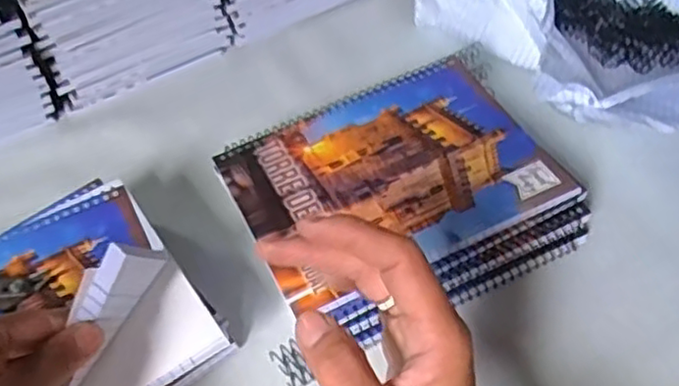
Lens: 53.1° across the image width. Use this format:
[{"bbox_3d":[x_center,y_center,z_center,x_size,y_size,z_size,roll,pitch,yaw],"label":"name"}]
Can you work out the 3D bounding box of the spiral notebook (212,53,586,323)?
[{"bbox_3d":[0.033,-0.016,0.448,0.198,0.007,0.151,-23,53,-14],"label":"spiral notebook"}]

